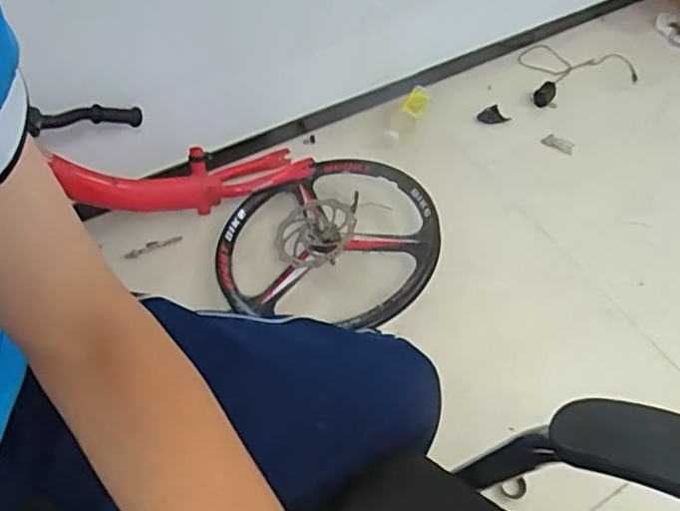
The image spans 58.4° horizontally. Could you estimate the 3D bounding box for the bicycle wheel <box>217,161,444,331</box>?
[{"bbox_3d":[-0.021,-0.040,1.125,0.397,0.098,0.372,1,55,-1],"label":"bicycle wheel"}]

